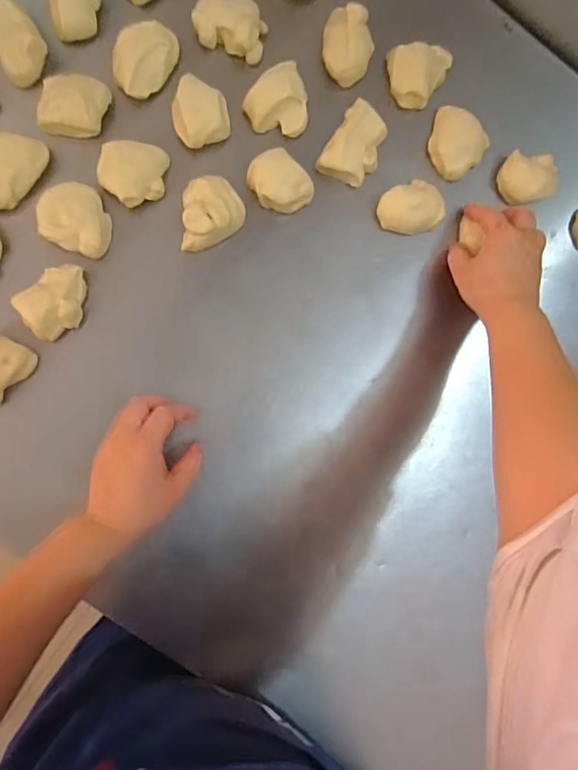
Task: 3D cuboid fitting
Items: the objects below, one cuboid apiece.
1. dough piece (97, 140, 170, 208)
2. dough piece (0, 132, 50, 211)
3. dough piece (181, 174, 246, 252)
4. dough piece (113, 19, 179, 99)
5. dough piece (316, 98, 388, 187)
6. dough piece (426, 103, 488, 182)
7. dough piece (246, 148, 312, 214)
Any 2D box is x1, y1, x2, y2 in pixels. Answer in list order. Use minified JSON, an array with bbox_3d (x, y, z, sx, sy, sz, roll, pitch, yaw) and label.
[{"bbox_3d":[-0.156,-0.208,0.515,0.062,0.042,0.058,0,89,-8],"label":"dough piece"},{"bbox_3d":[-0.273,-0.207,0.501,0.047,0.027,0.078,30,85,-6],"label":"dough piece"},{"bbox_3d":[-0.077,-0.174,0.527,0.060,0.046,0.072,1,89,-8],"label":"dough piece"},{"bbox_3d":[-0.144,-0.325,0.517,0.051,0.040,0.070,39,84,-5],"label":"dough piece"},{"bbox_3d":[0.072,-0.253,0.544,0.052,0.029,0.084,31,85,-6],"label":"dough piece"},{"bbox_3d":[0.177,-0.263,0.554,0.062,0.024,0.068,0,89,-8],"label":"dough piece"},{"bbox_3d":[-0.010,-0.205,0.526,0.051,0.033,0.061,-42,94,-6],"label":"dough piece"}]

